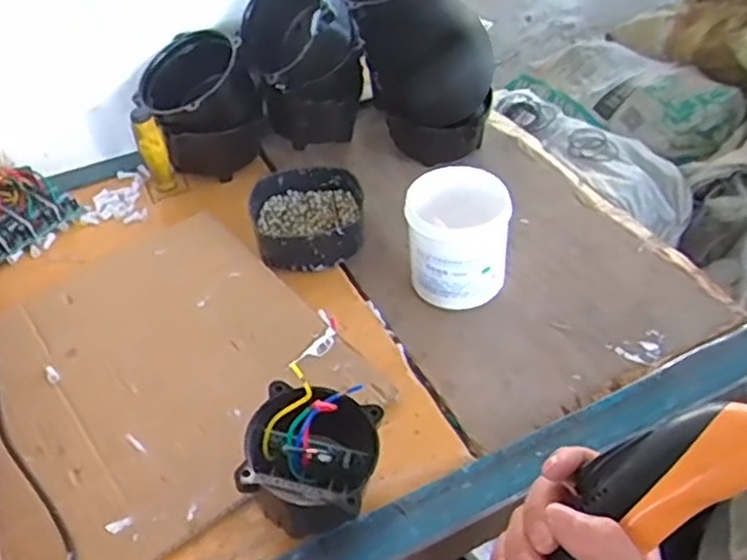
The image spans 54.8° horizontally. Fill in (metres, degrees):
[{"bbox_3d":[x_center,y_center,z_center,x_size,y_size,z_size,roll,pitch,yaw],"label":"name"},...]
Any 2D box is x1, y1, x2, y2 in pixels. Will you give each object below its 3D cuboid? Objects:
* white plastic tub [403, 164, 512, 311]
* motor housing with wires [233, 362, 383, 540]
[{"bbox_3d":[0.081,-0.039,0.692,0.096,0.105,0.080,4,43,8],"label":"white plastic tub"},{"bbox_3d":[-0.045,0.123,0.526,0.095,0.099,0.080,-5,43,-2],"label":"motor housing with wires"}]

